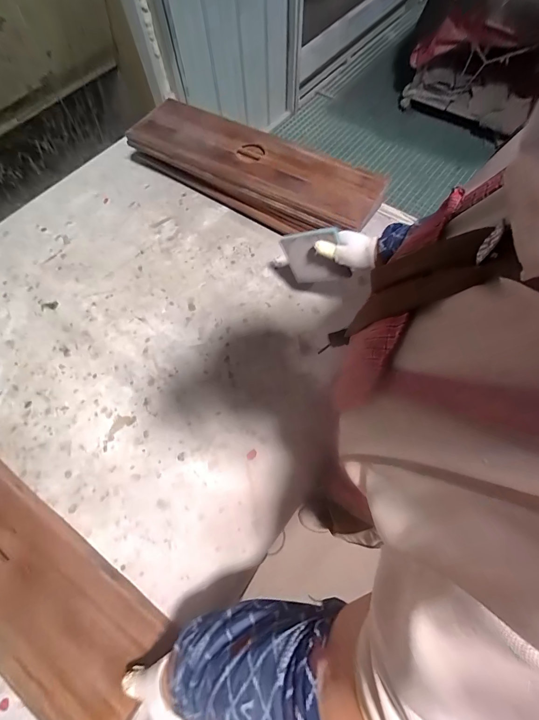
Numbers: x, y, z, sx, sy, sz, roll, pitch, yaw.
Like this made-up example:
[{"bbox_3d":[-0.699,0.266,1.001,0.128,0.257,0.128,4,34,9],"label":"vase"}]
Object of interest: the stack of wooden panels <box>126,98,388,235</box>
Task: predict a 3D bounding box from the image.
[{"bbox_3d":[-0.042,-0.464,0.781,0.615,0.120,0.192,23,69,8],"label":"stack of wooden panels"}]

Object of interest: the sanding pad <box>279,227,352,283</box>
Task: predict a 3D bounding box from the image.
[{"bbox_3d":[0.083,-0.194,0.586,0.113,0.102,0.012,2,44,40],"label":"sanding pad"}]

